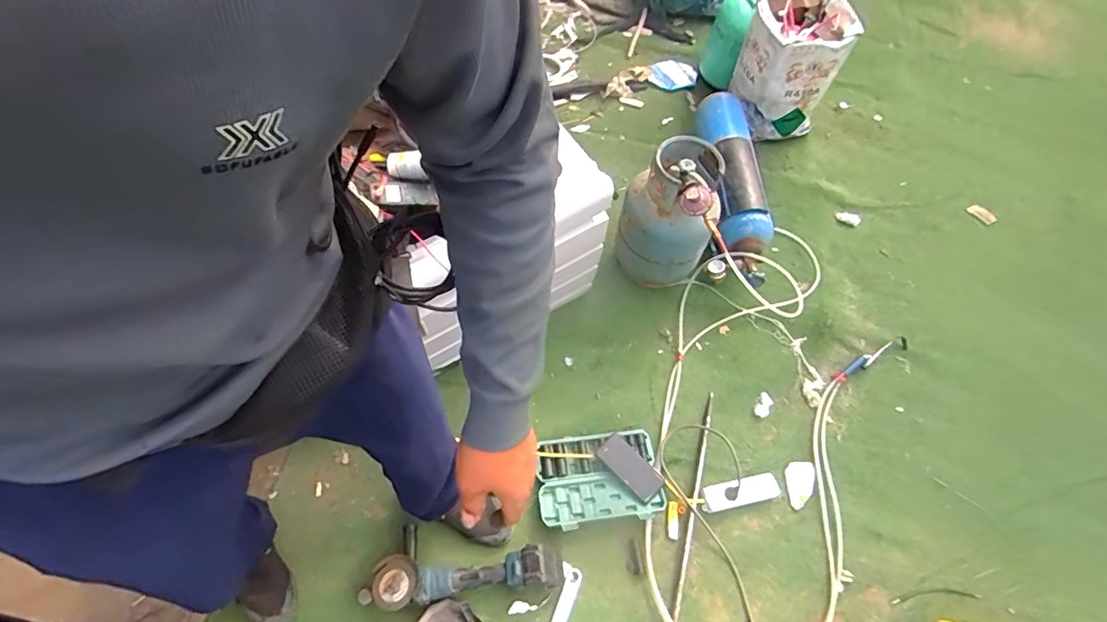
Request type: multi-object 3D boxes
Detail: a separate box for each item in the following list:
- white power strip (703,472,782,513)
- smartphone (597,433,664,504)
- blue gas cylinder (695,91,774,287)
[{"bbox_3d":[0.467,0.437,1.238,0.200,0.043,0.059,-11,59,-9],"label":"white power strip"},{"bbox_3d":[0.187,0.383,1.244,0.082,0.012,0.170,-37,66,-22],"label":"smartphone"},{"bbox_3d":[0.569,-0.429,1.608,0.166,0.133,0.785,2,58,-1],"label":"blue gas cylinder"}]

